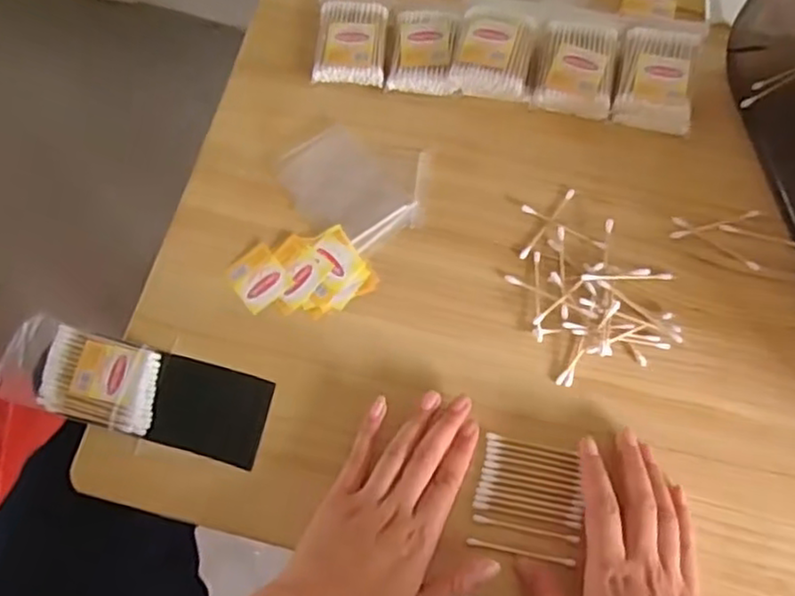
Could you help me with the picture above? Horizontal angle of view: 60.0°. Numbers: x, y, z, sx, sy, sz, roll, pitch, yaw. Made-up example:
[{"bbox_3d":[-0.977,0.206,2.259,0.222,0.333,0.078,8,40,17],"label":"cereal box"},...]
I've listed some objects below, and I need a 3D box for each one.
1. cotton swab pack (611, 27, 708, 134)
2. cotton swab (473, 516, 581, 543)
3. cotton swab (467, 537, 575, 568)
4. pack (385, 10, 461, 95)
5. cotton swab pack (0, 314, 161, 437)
[{"bbox_3d":[0.206,-0.175,0.545,0.061,0.028,0.080,13,71,5],"label":"cotton swab pack"},{"bbox_3d":[0.084,0.151,0.450,0.068,0.008,0.005,11,71,4],"label":"cotton swab"},{"bbox_3d":[0.079,0.164,0.445,0.067,0.010,0.005,11,71,4],"label":"cotton swab"},{"bbox_3d":[0.024,-0.208,0.568,0.055,0.017,0.080,6,71,2],"label":"pack"},{"bbox_3d":[-0.223,0.054,0.486,0.108,0.018,0.060,14,71,5],"label":"cotton swab pack"}]

